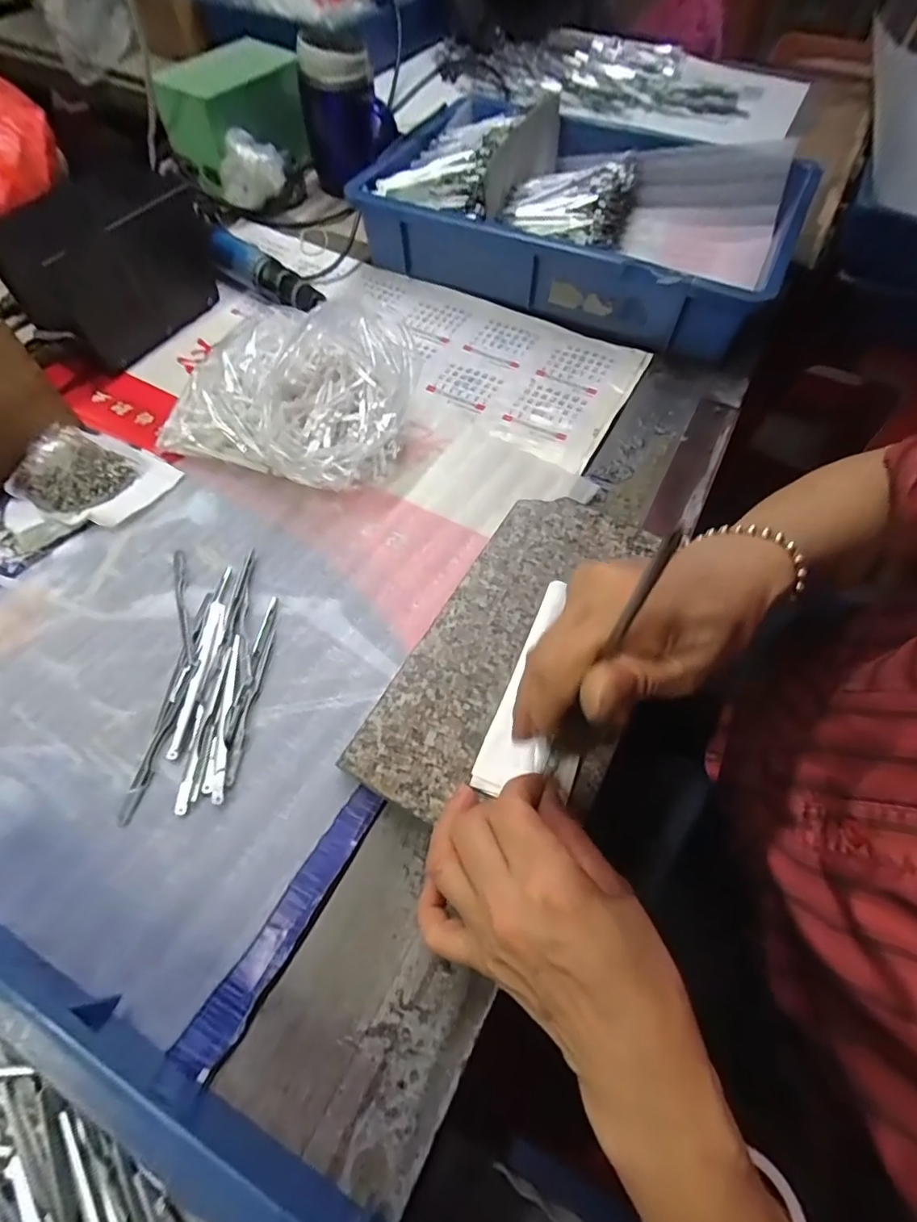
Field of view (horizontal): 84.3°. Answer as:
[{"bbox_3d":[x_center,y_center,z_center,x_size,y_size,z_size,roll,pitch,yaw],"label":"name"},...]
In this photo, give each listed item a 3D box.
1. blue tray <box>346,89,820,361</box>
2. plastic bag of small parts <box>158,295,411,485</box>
[{"bbox_3d":[0.128,-0.434,0.554,0.410,0.083,0.285,27,64,14],"label":"blue tray"},{"bbox_3d":[-0.141,-0.171,0.412,0.205,0.082,0.150,1,61,0],"label":"plastic bag of small parts"}]

